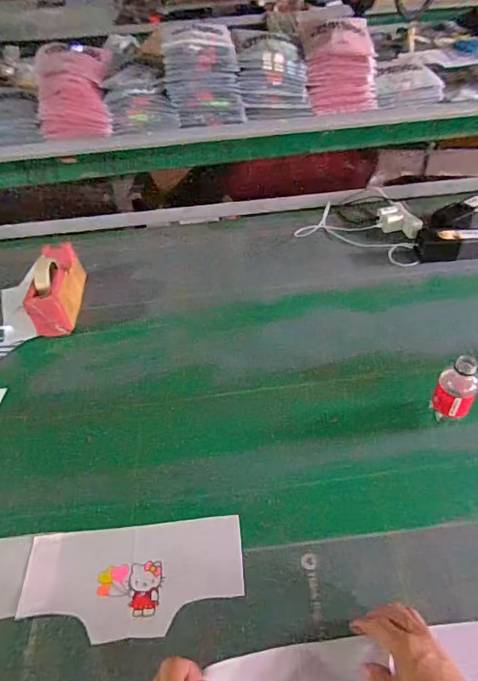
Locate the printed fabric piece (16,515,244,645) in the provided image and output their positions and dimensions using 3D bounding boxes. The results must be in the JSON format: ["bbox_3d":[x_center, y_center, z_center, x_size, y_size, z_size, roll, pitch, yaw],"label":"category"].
[{"bbox_3d":[-0.139,0.312,0.595,0.286,0.008,0.135,-5,46,0],"label":"printed fabric piece"}]

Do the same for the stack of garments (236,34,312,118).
[{"bbox_3d":[0.122,-0.959,1.615,0.256,0.198,0.218,-4,45,0],"label":"stack of garments"}]

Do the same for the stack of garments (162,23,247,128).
[{"bbox_3d":[-0.133,-0.959,1.615,0.269,0.249,0.240,-10,45,-6],"label":"stack of garments"}]

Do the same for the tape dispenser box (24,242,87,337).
[{"bbox_3d":[-0.386,-0.129,0.955,0.096,0.107,0.225,-8,46,-1],"label":"tape dispenser box"}]

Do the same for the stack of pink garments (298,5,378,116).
[{"bbox_3d":[0.347,-0.987,1.595,0.261,0.215,0.271,-4,45,1],"label":"stack of pink garments"}]

